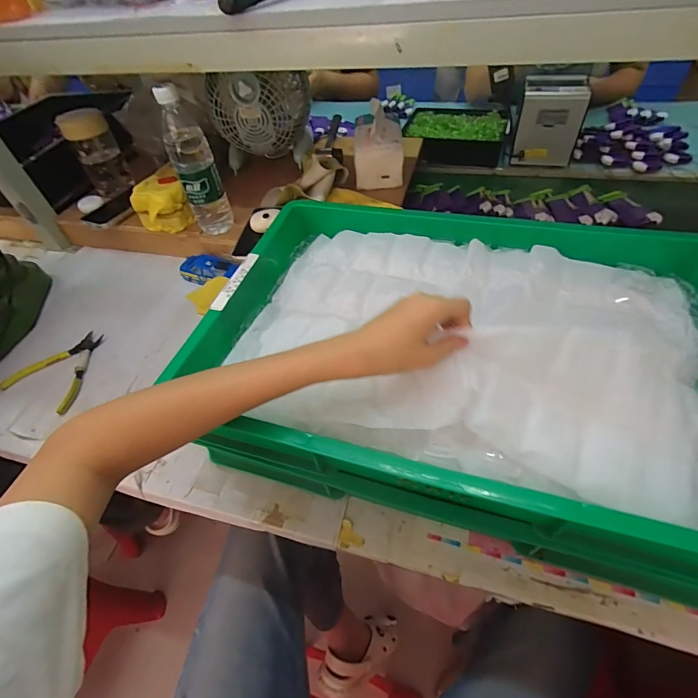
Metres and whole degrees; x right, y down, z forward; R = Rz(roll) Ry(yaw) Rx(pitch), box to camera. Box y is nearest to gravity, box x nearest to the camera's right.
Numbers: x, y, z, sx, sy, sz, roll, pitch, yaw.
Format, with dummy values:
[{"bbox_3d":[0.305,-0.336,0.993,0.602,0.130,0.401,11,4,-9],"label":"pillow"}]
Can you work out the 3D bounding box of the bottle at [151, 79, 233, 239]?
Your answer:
[{"bbox_3d":[-0.258,-0.304,0.639,0.062,0.229,0.058,-21,52,-11],"label":"bottle"}]

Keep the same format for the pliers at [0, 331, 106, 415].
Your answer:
[{"bbox_3d":[-0.452,0.027,0.609,0.123,0.018,0.135,15,54,18],"label":"pliers"}]

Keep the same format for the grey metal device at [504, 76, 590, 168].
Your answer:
[{"bbox_3d":[0.429,-0.493,0.832,0.127,0.139,0.105,6,52,11],"label":"grey metal device"}]

